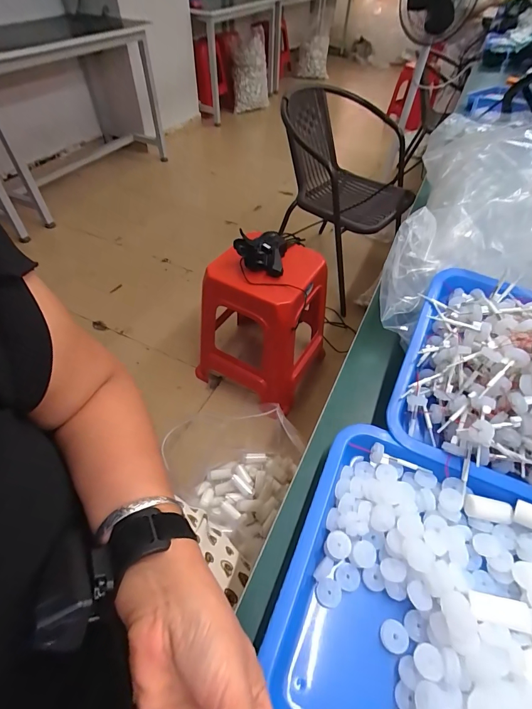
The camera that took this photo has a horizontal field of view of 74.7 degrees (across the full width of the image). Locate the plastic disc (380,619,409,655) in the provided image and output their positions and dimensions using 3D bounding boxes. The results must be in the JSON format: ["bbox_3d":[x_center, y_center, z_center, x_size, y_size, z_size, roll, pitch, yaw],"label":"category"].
[{"bbox_3d":[0.103,0.227,0.281,0.021,0.004,0.021,-13,52,17],"label":"plastic disc"}]

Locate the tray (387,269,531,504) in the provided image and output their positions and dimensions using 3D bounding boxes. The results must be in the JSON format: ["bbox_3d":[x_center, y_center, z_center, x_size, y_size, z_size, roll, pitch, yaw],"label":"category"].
[{"bbox_3d":[0.314,0.028,0.353,0.310,0.116,0.243,22,53,16],"label":"tray"}]

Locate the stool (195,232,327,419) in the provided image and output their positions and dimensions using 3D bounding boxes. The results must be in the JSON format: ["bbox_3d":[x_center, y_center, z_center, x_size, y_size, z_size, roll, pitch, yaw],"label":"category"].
[{"bbox_3d":[-0.009,-0.124,1.151,0.350,0.419,0.346,23,54,17],"label":"stool"}]

